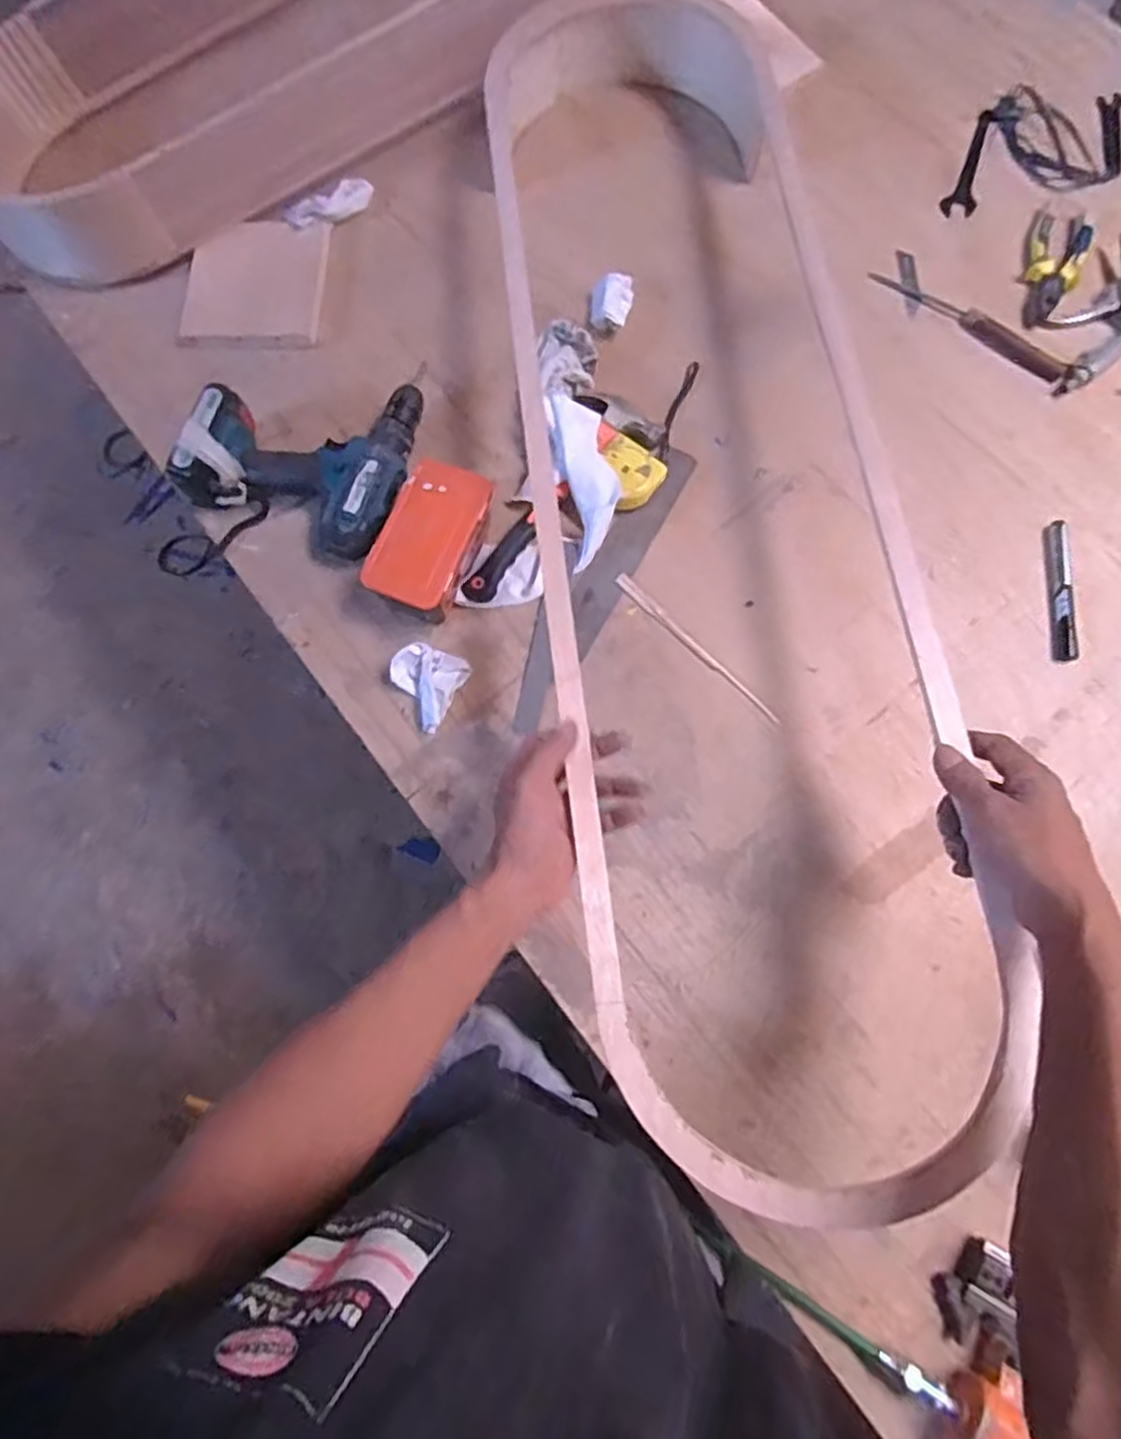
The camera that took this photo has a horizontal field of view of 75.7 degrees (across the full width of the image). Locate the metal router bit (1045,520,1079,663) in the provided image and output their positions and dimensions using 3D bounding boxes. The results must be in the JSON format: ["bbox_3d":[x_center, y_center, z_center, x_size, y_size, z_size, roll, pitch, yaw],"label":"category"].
[{"bbox_3d":[0.494,-0.128,0.711,0.020,0.012,0.143,2,76,1],"label":"metal router bit"}]

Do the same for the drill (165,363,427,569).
[{"bbox_3d":[-0.259,-0.276,0.743,0.207,0.083,0.206,18,77,5],"label":"drill"}]

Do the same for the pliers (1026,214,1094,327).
[{"bbox_3d":[0.532,-0.488,0.779,0.059,0.014,0.134,19,77,5],"label":"pliers"}]

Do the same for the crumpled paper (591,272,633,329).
[{"bbox_3d":[0.057,-0.461,0.795,0.044,0.027,0.054,3,76,1],"label":"crumpled paper"}]

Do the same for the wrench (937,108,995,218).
[{"bbox_3d":[0.472,-0.640,0.830,0.036,0.011,0.149,19,80,5],"label":"wrench"}]

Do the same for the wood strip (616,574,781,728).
[{"bbox_3d":[0.135,-0.069,0.713,0.210,0.007,0.013,44,80,10],"label":"wood strip"}]

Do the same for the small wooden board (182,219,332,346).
[{"bbox_3d":[-0.344,-0.497,0.813,0.149,0.015,0.161,-2,76,0],"label":"small wooden board"}]

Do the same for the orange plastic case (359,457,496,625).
[{"bbox_3d":[-0.125,-0.172,0.709,0.086,0.063,0.145,26,77,6],"label":"orange plastic case"}]

